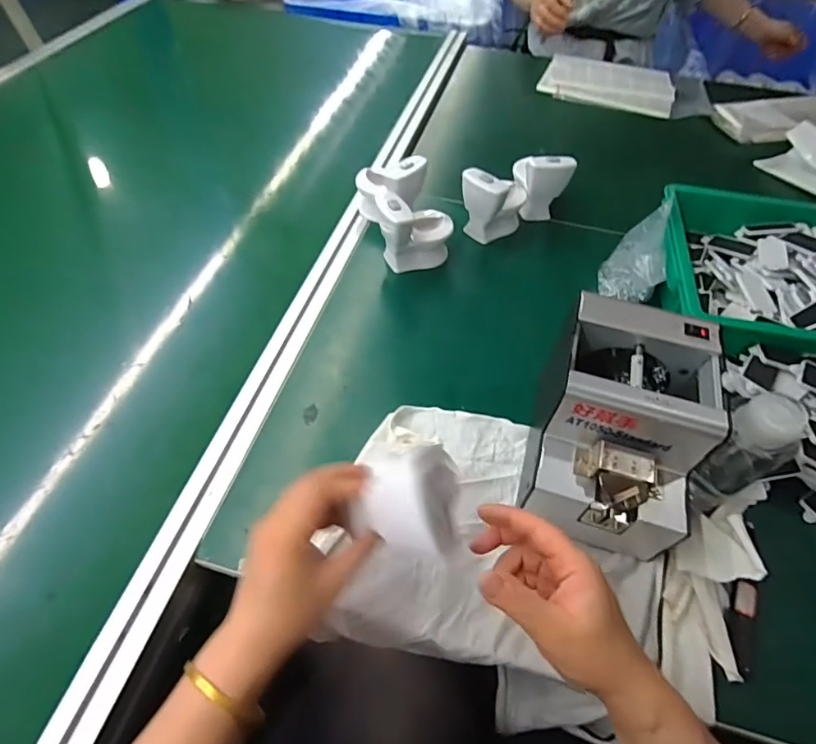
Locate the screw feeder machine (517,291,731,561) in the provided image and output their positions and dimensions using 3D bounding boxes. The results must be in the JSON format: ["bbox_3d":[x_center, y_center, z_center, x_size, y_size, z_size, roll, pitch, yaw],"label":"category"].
[{"bbox_3d":[0.191,0.050,0.442,0.123,0.140,0.173,15,55,9],"label":"screw feeder machine"}]

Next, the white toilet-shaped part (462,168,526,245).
[{"bbox_3d":[0.126,-0.246,0.693,0.066,0.099,0.096,38,61,23],"label":"white toilet-shaped part"}]

